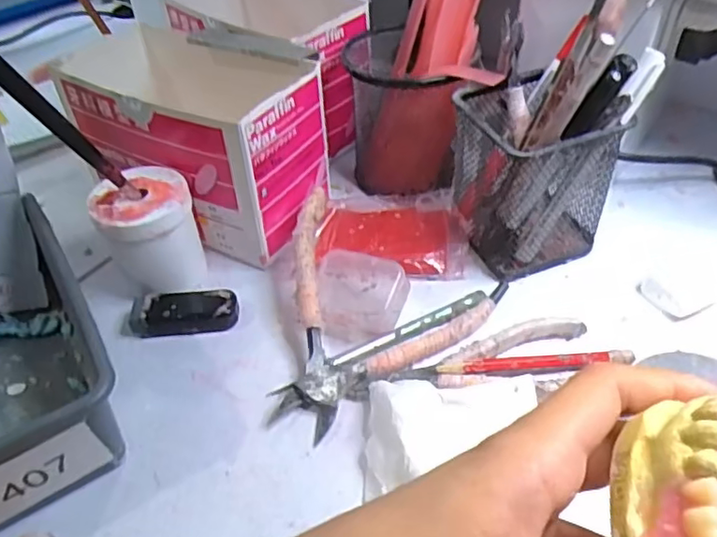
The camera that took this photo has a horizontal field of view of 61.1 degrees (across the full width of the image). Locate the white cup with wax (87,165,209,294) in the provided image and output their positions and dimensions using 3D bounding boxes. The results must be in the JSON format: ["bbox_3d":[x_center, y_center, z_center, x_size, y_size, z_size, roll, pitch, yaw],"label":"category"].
[{"bbox_3d":[-0.122,-0.022,0.361,0.052,0.061,0.049,-2,43,2],"label":"white cup with wax"}]

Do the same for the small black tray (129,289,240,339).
[{"bbox_3d":[-0.102,0.026,0.357,0.060,0.018,0.022,-6,43,-2],"label":"small black tray"}]

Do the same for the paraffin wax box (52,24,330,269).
[{"bbox_3d":[-0.103,-0.089,0.409,0.156,0.096,0.103,18,47,21],"label":"paraffin wax box"}]

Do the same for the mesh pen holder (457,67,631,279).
[{"bbox_3d":[0.103,-0.057,0.372,0.079,0.101,0.078,-12,44,-9],"label":"mesh pen holder"}]

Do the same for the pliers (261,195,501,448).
[{"bbox_3d":[-0.008,0.015,0.341,0.139,0.041,0.122,-32,50,-27],"label":"pliers"}]

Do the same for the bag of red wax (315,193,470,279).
[{"bbox_3d":[0.023,-0.027,0.403,0.095,0.014,0.072,4,44,8],"label":"bag of red wax"}]

